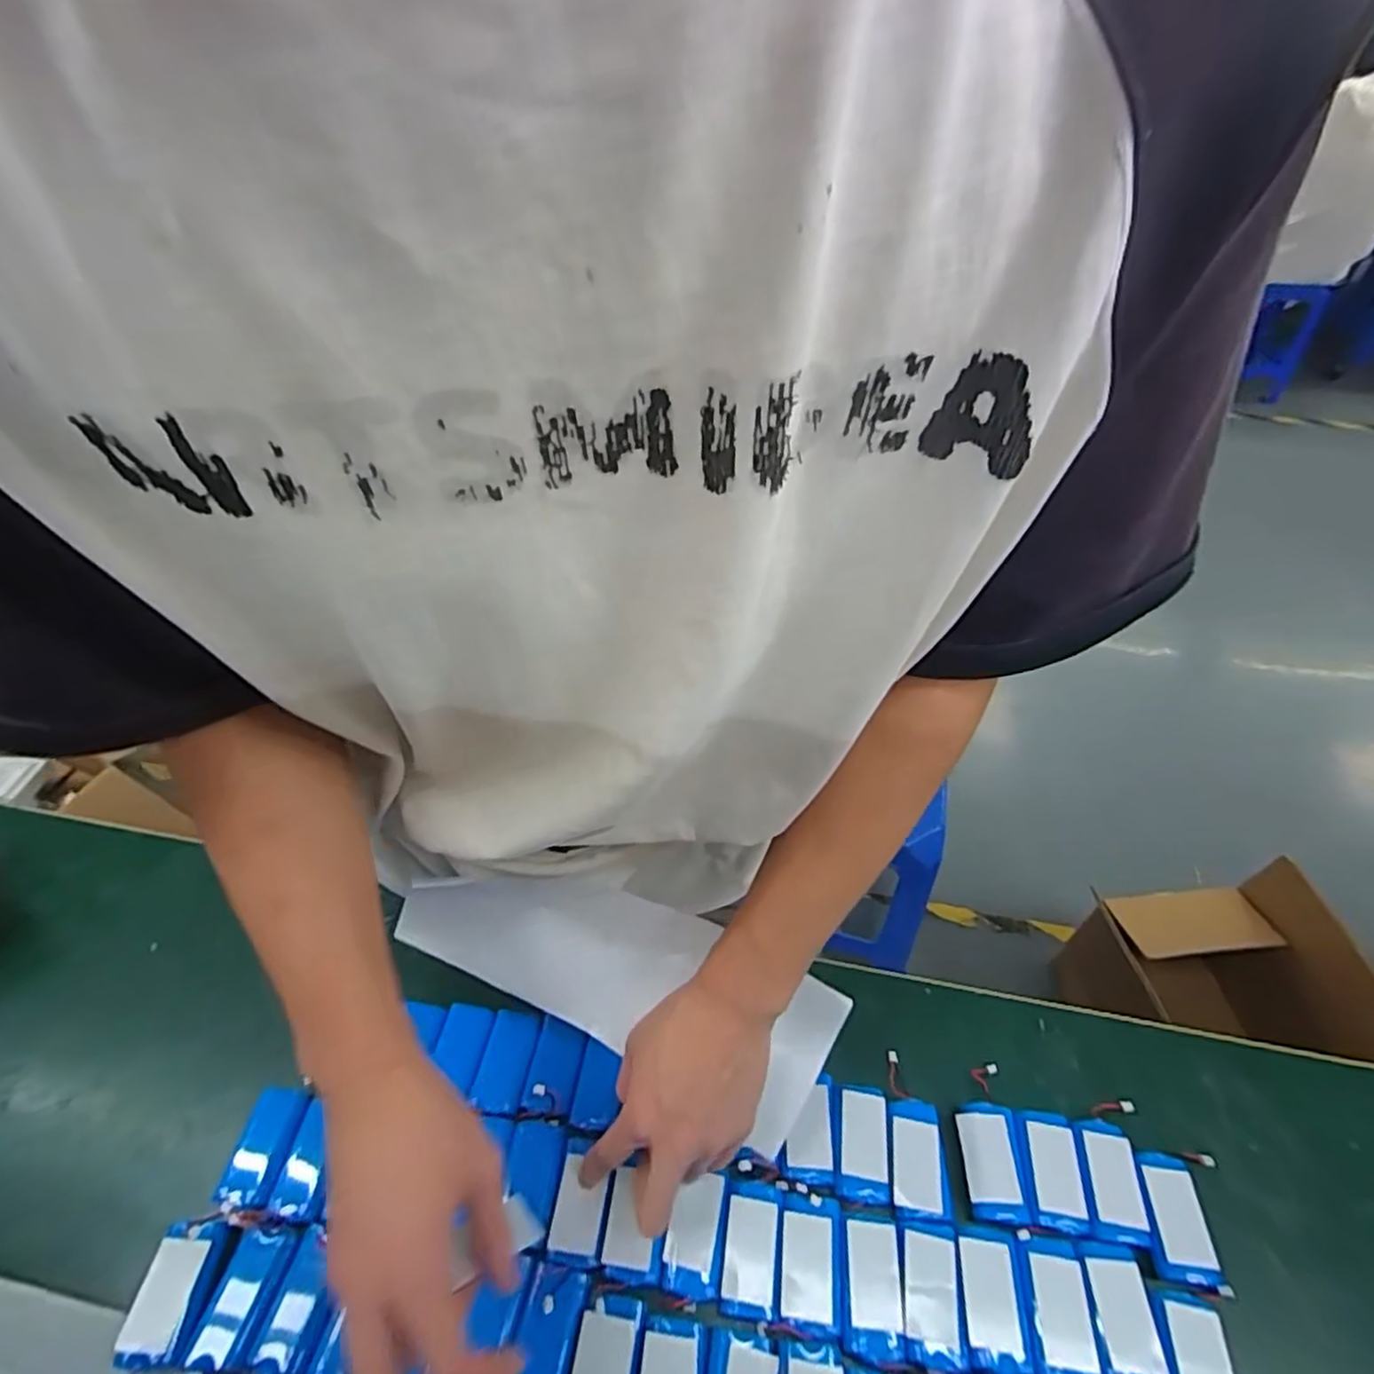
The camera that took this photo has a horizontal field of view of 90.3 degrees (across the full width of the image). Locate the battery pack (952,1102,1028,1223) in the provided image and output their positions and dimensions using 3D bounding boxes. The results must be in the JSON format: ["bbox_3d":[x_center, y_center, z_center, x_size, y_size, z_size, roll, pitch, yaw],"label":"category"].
[{"bbox_3d":[0.204,0.320,0.462,0.037,0.010,0.068,7,49,5],"label":"battery pack"}]

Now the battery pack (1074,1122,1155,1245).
[{"bbox_3d":[0.282,0.327,0.455,0.036,0.007,0.068,10,49,7],"label":"battery pack"}]

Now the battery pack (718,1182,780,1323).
[{"bbox_3d":[0.040,0.353,0.429,0.035,0.004,0.064,6,48,4],"label":"battery pack"}]

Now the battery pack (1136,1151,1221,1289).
[{"bbox_3d":[0.314,0.341,0.440,0.035,0.008,0.067,10,49,7],"label":"battery pack"}]

